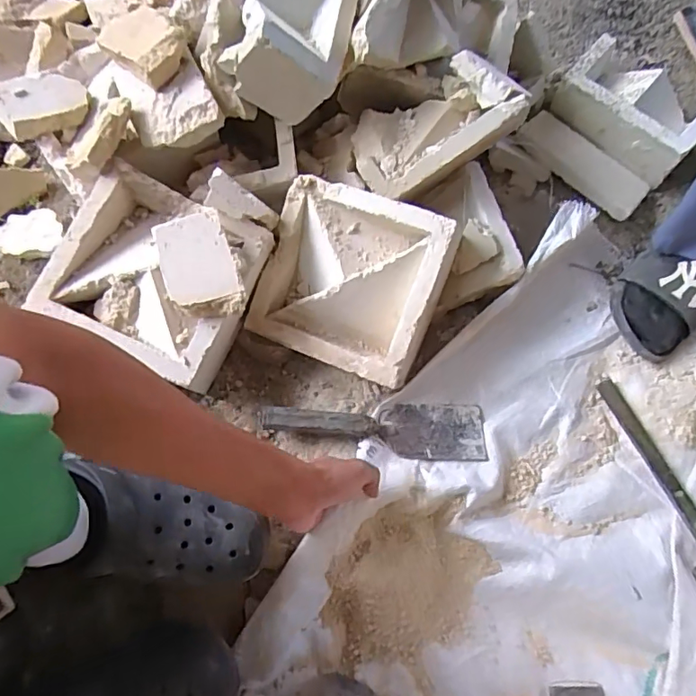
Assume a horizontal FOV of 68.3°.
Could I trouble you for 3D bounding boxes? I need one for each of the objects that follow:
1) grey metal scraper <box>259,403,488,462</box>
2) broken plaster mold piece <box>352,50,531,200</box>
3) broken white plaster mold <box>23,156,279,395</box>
[{"bbox_3d":[0.034,0.096,0.612,0.268,0.030,0.071,5,69,-14],"label":"grey metal scraper"},{"bbox_3d":[0.107,-0.260,0.642,0.219,0.092,0.119,-28,72,17],"label":"broken plaster mold piece"},{"bbox_3d":[-0.208,-0.092,0.571,0.213,0.068,0.197,26,72,4],"label":"broken white plaster mold"}]

